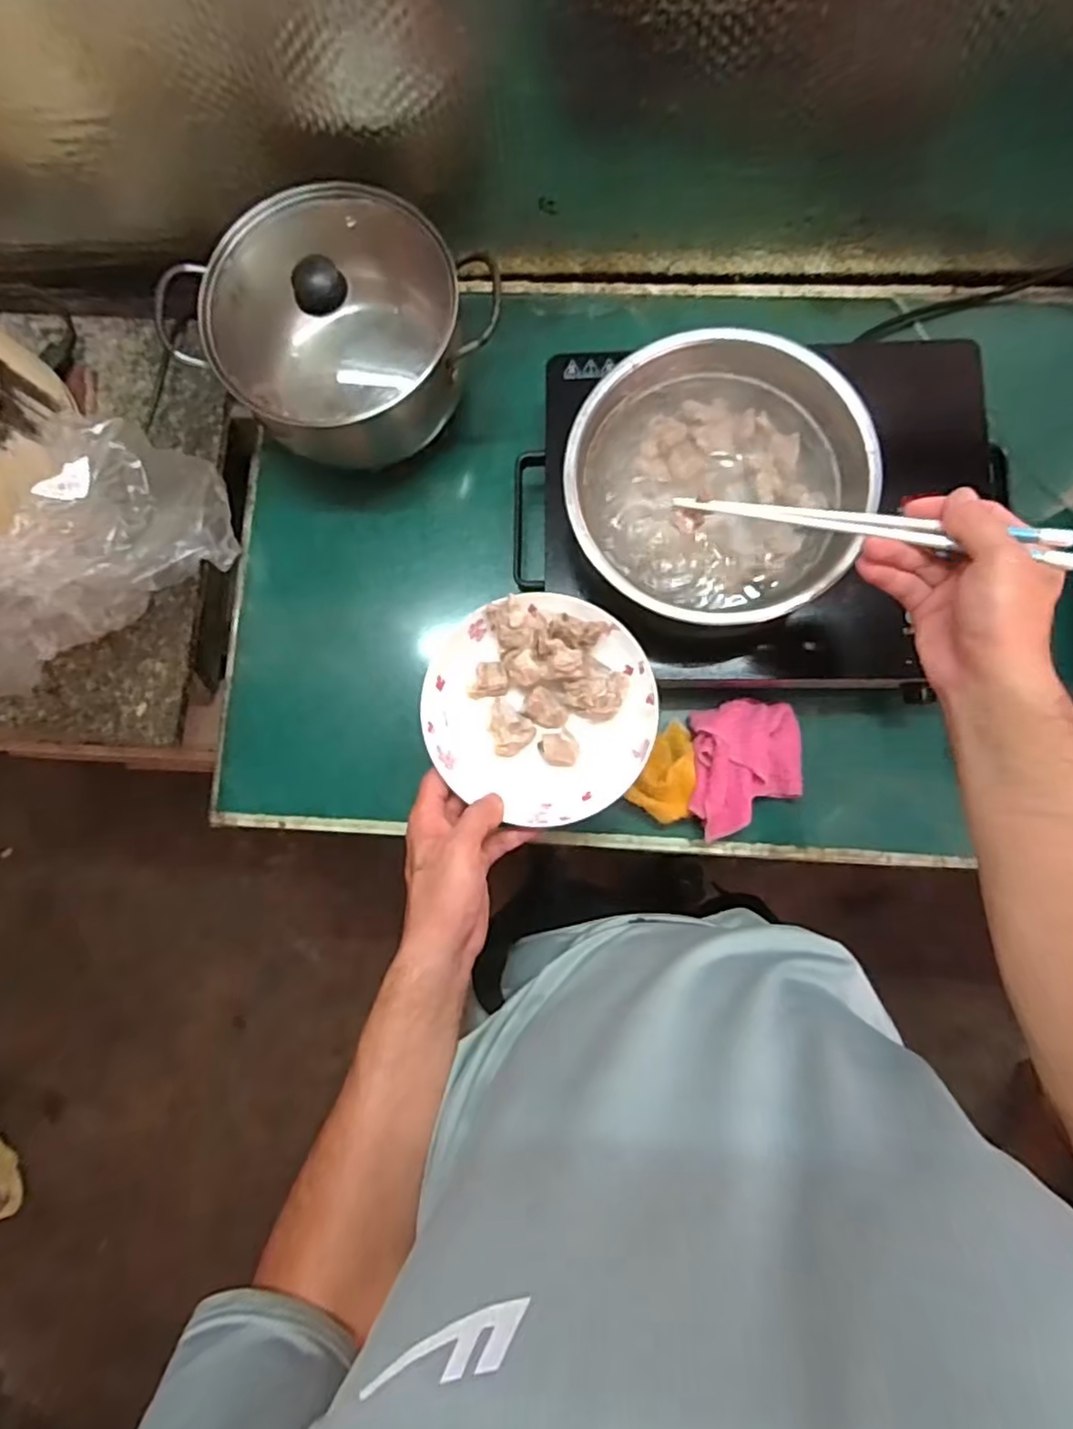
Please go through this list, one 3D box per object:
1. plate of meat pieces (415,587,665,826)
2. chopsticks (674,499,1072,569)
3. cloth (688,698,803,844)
[{"bbox_3d":[0.002,-0.006,0.499,0.171,0.035,0.165,0,84,3],"label":"plate of meat pieces"},{"bbox_3d":[0.210,-0.127,0.427,0.241,0.014,0.022,19,85,31],"label":"chopsticks"},{"bbox_3d":[0.191,0.048,0.581,0.100,0.033,0.122,3,84,3],"label":"cloth"}]

